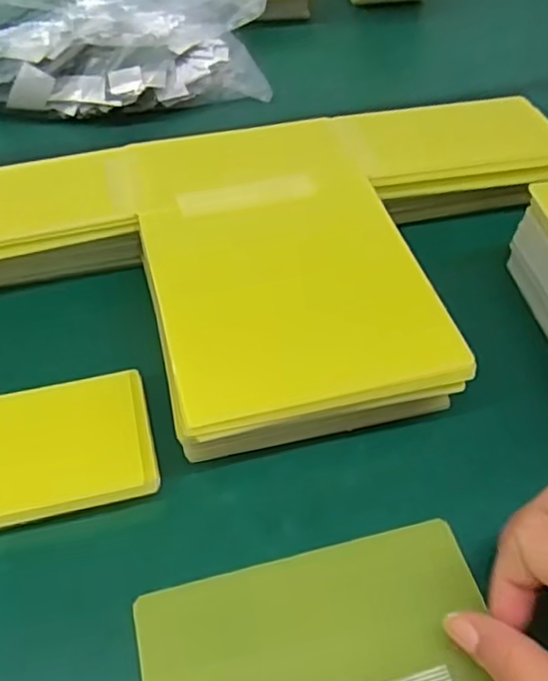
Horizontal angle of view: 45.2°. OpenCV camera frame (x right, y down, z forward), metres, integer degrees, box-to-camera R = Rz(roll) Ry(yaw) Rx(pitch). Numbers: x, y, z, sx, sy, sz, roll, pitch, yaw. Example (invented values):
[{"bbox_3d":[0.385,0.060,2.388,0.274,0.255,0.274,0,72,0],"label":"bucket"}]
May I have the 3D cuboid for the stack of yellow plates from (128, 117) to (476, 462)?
[{"bbox_3d":[0.001,-0.039,0.356,0.134,0.033,0.206,-11,56,-10],"label":"stack of yellow plates"}]

